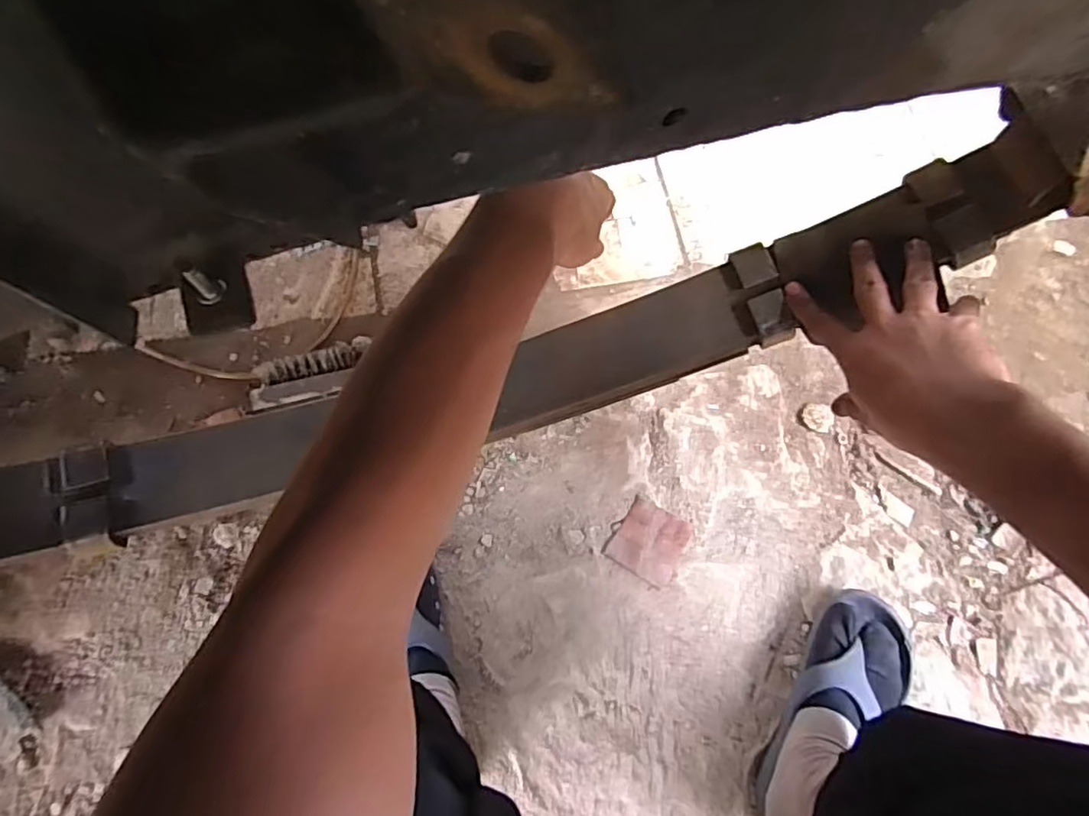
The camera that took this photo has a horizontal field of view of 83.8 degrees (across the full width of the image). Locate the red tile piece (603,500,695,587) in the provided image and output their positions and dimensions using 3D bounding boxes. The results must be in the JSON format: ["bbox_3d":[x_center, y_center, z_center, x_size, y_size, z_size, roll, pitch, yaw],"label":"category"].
[{"bbox_3d":[0.121,0.152,0.690,0.079,0.011,0.078,29,73,6],"label":"red tile piece"}]

